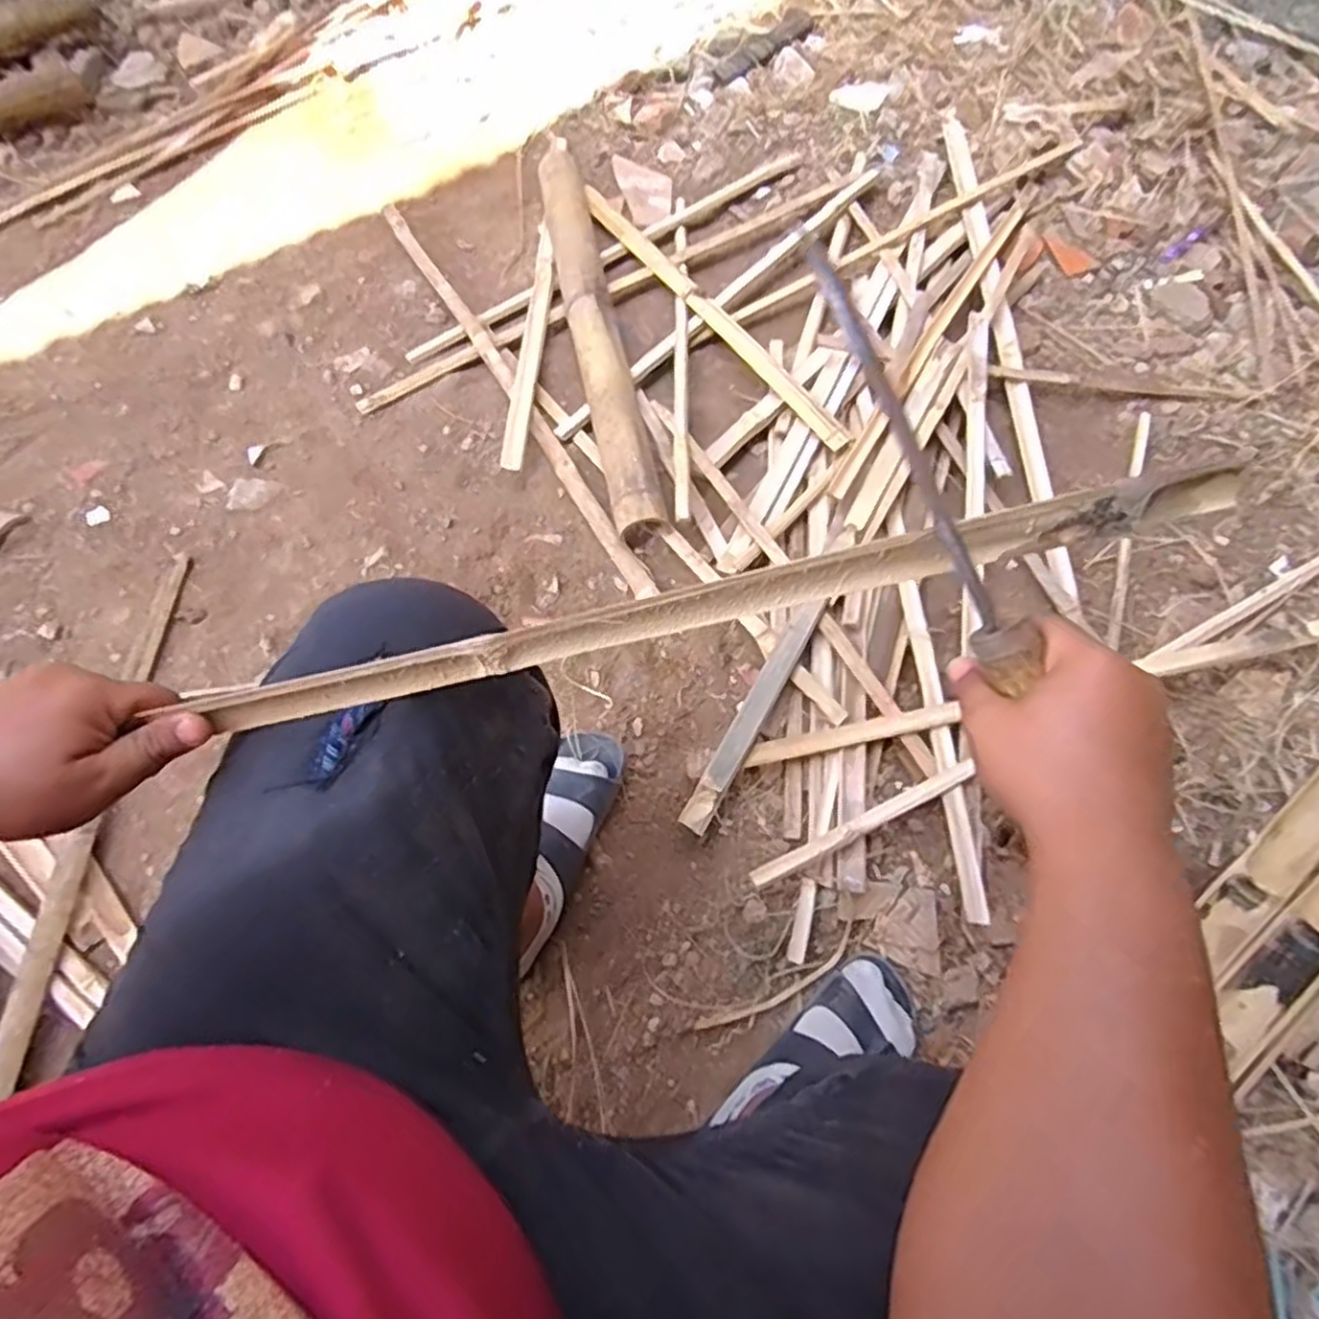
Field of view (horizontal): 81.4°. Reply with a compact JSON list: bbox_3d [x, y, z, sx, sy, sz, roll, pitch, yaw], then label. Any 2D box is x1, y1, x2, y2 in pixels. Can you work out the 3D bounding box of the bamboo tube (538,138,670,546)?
[{"bbox_3d":[-0.105,-0.517,1.111,0.071,0.073,0.836,-12,64,-3],"label":"bamboo tube"}]

